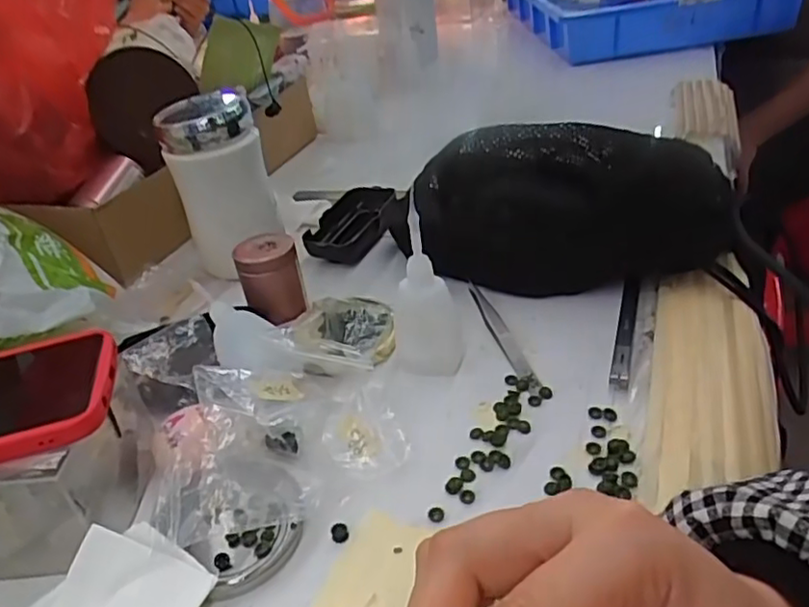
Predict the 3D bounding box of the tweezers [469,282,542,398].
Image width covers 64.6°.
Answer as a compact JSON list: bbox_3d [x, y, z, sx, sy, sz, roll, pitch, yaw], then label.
[{"bbox_3d":[0.065,0.019,0.443,0.012,0.006,0.128,-12,34,-7],"label":"tweezers"}]

